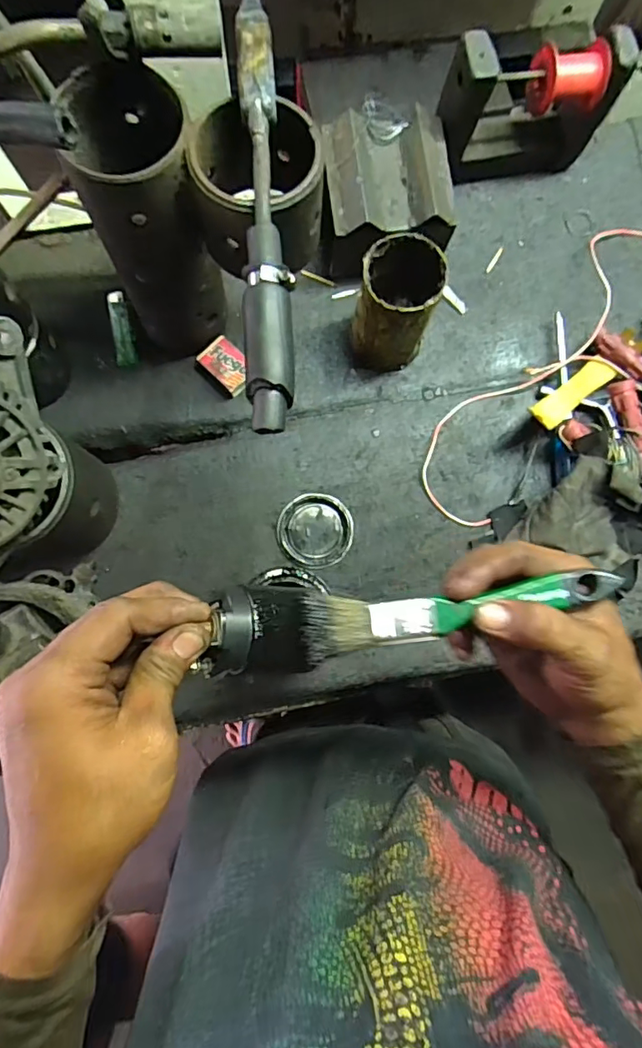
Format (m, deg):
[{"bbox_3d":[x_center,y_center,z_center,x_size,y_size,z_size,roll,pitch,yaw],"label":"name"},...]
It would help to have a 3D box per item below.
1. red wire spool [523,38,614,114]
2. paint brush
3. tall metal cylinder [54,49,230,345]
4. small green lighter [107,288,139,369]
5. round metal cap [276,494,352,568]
[{"bbox_3d":[0.231,-0.415,0.508,0.061,0.049,0.043,-13,81,-4],"label":"red wire spool"},{"bbox_3d":[0.076,0.046,0.301,0.172,0.014,0.033,-9,81,0],"label":"paint brush"},{"bbox_3d":[-0.135,-0.238,0.449,0.086,0.216,0.096,-21,82,-6],"label":"tall metal cylinder"},{"bbox_3d":[-0.206,-0.205,0.561,0.021,0.015,0.083,-12,81,-4],"label":"small green lighter"},{"bbox_3d":[-0.006,0.007,0.545,0.074,0.010,0.072,0,81,-2],"label":"round metal cap"}]

